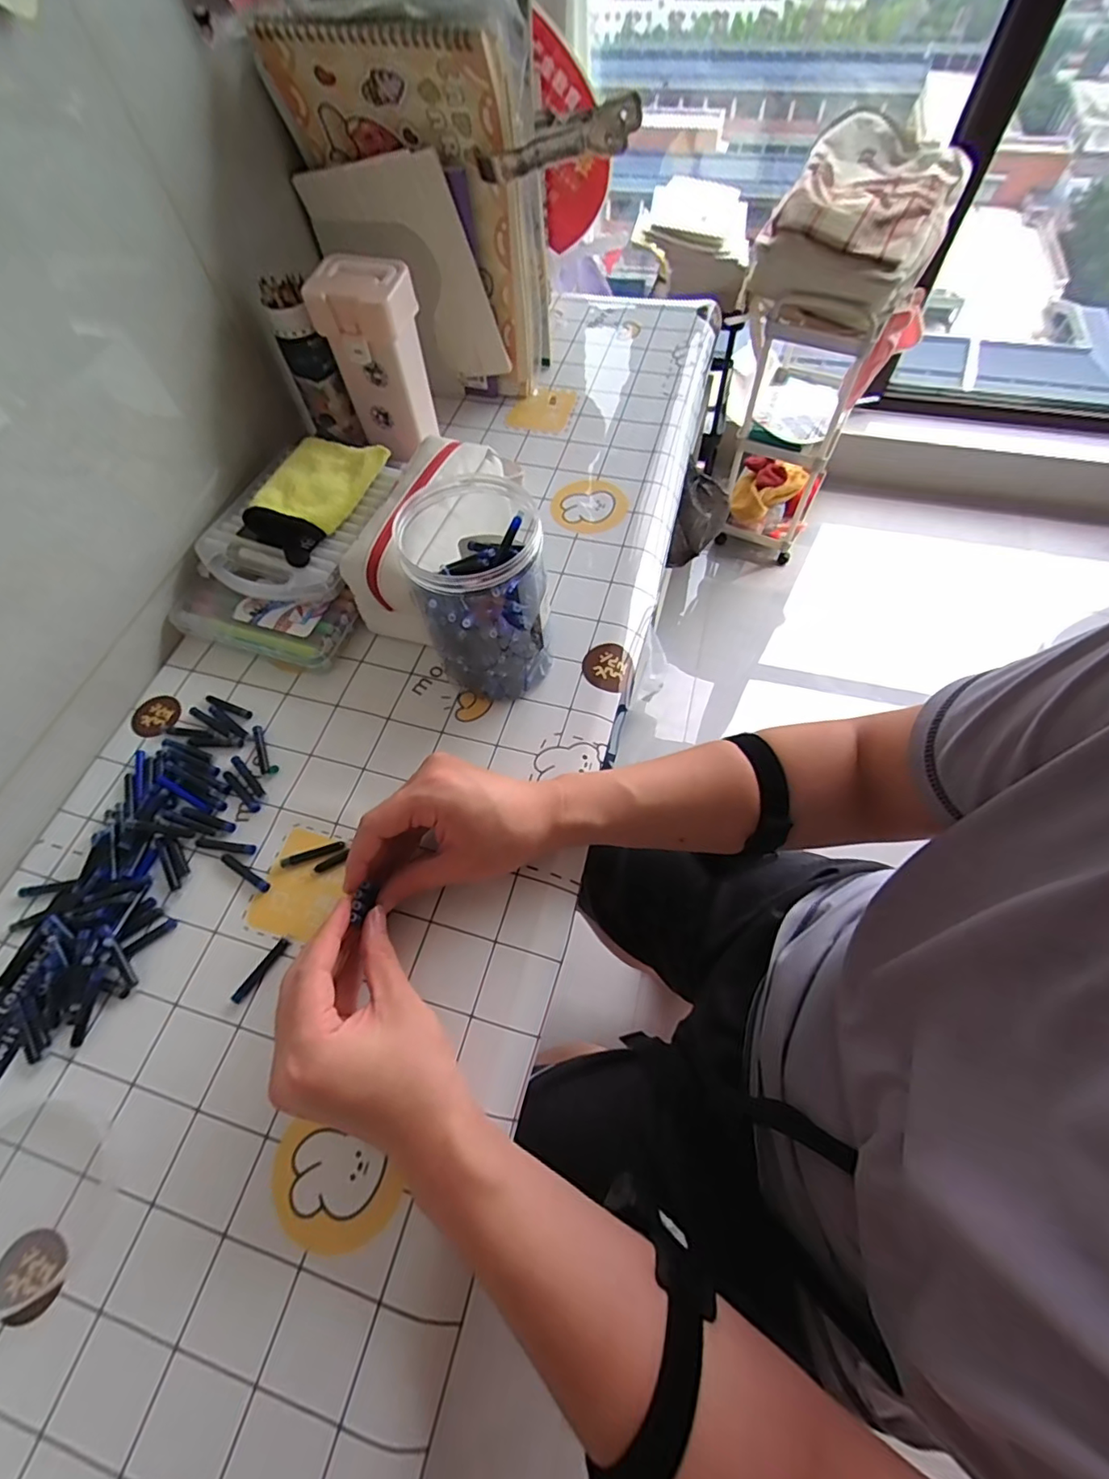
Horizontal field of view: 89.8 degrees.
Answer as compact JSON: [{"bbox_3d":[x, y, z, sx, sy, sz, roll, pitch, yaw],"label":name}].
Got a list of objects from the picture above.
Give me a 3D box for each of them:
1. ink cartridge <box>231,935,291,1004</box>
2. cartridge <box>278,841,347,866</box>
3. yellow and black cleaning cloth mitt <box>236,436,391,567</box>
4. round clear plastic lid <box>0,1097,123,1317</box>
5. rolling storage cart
[{"bbox_3d":[-0.201,0.156,0.381,0.007,0.006,0.049,29,67,16],"label":"ink cartridge"},{"bbox_3d":[-0.181,0.085,0.416,0.047,0.005,0.008,-15,63,-6],"label":"cartridge"},{"bbox_3d":[-0.226,-0.228,0.516,0.086,0.026,0.140,19,68,15],"label":"yellow and black cleaning cloth mitt"},{"bbox_3d":[-0.318,0.272,0.327,0.107,0.004,0.104,-1,62,1],"label":"round clear plastic lid"},{"bbox_3d":[0.602,-0.839,1.301,0.312,0.697,0.413,26,70,18],"label":"rolling storage cart"}]

